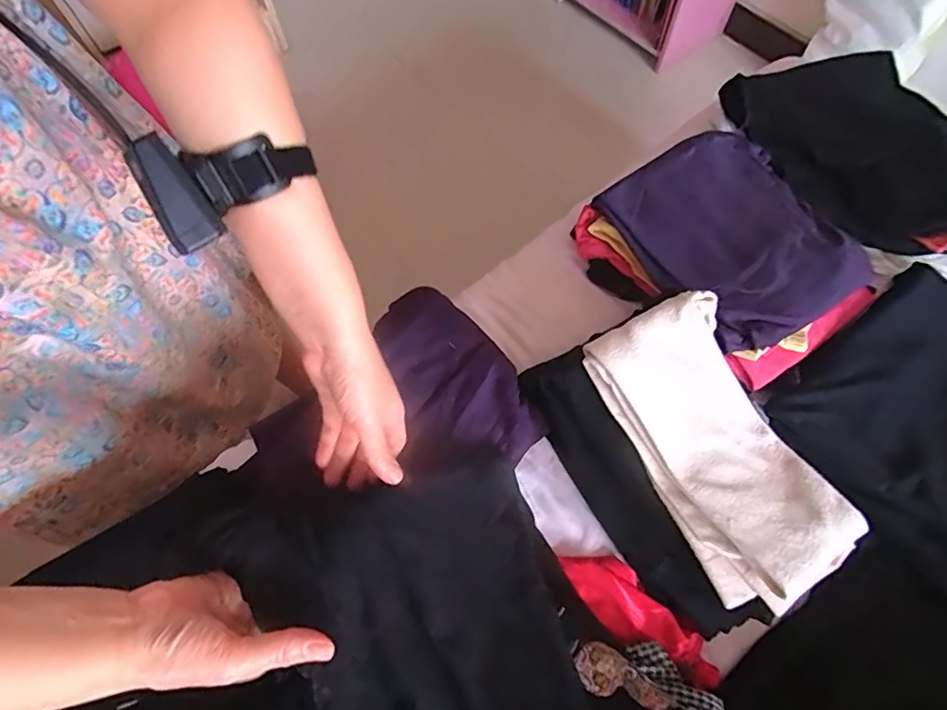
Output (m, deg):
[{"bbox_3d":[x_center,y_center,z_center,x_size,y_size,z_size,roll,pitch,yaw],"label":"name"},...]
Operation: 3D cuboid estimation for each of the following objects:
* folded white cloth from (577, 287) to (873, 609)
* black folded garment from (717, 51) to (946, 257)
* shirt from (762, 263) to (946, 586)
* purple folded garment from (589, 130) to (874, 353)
[{"bbox_3d":[0.203,0.071,0.439,0.123,0.050,0.243,-26,67,-10],"label":"folded white cloth"},{"bbox_3d":[0.472,-0.240,0.616,0.234,0.043,0.301,-18,66,-7],"label":"black folded garment"},{"bbox_3d":[0.434,0.061,0.494,0.289,0.044,0.225,-38,66,-12],"label":"shirt"},{"bbox_3d":[0.272,-0.131,0.562,0.228,0.029,0.241,-32,65,-18],"label":"purple folded garment"}]

